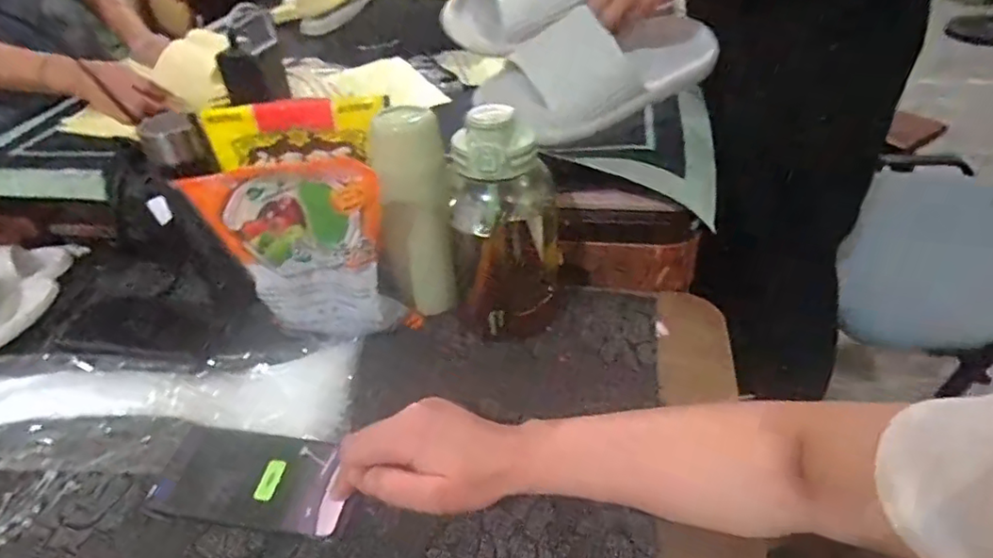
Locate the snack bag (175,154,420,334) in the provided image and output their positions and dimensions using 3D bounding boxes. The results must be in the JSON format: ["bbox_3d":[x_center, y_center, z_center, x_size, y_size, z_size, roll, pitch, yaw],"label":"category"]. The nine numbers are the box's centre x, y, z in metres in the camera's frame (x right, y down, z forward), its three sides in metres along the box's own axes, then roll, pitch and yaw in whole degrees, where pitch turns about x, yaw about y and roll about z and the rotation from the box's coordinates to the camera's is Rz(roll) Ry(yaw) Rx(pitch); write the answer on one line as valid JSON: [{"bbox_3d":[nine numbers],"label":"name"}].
[{"bbox_3d":[-0.175,-0.022,0.549,0.176,0.186,0.034,-6,38,-1],"label":"snack bag"}]

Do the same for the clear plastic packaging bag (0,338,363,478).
[{"bbox_3d":[-0.355,0.109,0.533,0.449,0.024,0.123,-5,38,0],"label":"clear plastic packaging bag"}]

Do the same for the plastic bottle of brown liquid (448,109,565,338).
[{"bbox_3d":[0.011,-0.051,0.561,0.094,0.213,0.107,1,38,9],"label":"plastic bottle of brown liquid"}]

